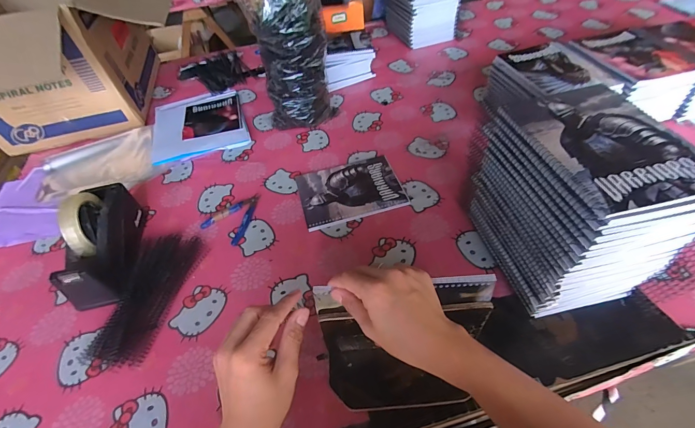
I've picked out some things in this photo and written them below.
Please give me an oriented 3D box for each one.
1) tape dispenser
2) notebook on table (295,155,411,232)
[{"bbox_3d":[-0.412,0.041,0.570,0.075,0.124,0.205,-11,49,-3],"label":"tape dispenser"},{"bbox_3d":[0.005,-0.049,0.674,0.198,0.008,0.150,-15,49,-7],"label":"notebook on table"}]

